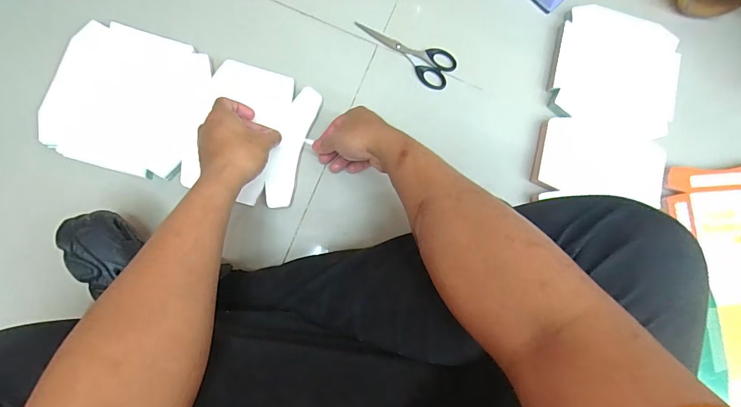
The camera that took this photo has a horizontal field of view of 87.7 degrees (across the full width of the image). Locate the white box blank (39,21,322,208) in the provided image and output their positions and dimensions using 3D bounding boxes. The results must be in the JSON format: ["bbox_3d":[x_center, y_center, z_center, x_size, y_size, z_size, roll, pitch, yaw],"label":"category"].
[{"bbox_3d":[-0.244,-0.116,0.503,0.322,0.011,0.181,15,83,-2],"label":"white box blank"}]

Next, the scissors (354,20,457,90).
[{"bbox_3d":[0.049,-0.223,0.560,0.154,0.004,0.058,31,80,-1],"label":"scissors"}]

